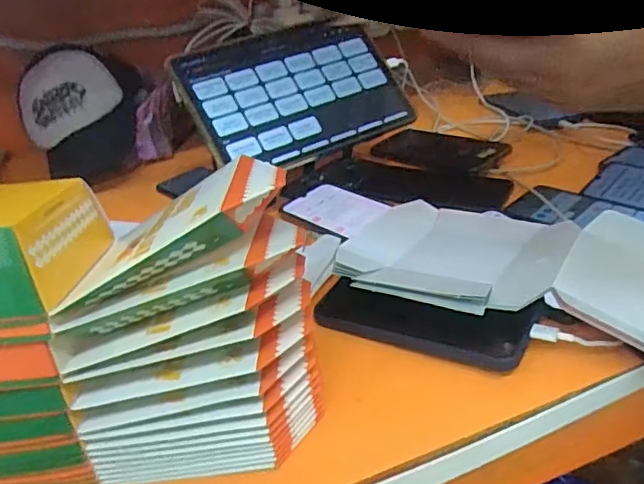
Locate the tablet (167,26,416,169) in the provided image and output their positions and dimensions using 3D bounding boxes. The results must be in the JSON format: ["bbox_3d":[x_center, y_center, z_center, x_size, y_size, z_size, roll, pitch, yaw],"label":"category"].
[{"bbox_3d":[-0.025,-0.171,0.645,0.250,0.151,0.013,-22,-11,-23],"label":"tablet"}]

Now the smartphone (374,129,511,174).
[{"bbox_3d":[0.143,-0.115,0.702,0.158,0.015,0.068,15,37,33],"label":"smartphone"}]

